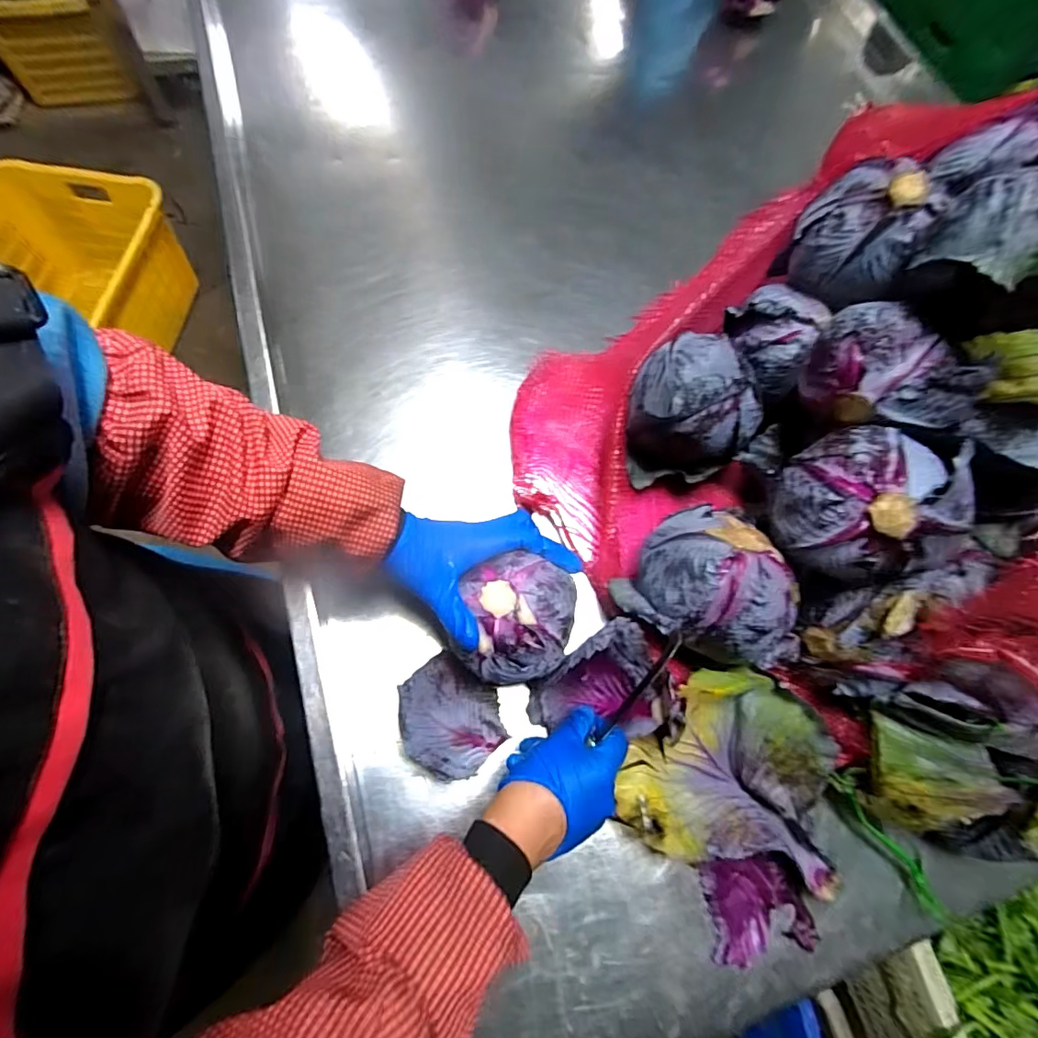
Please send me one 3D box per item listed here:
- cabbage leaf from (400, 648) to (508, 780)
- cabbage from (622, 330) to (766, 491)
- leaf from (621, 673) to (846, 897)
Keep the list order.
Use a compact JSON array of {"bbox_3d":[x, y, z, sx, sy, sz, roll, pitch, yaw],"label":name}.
[{"bbox_3d":[-0.061,0.171,0.449,0.080,0.029,0.094,-40,76,-15],"label":"cabbage leaf"},{"bbox_3d":[0.156,-0.095,0.503,0.108,0.118,0.114,2,69,-5],"label":"cabbage"},{"bbox_3d":[0.173,0.203,0.428,0.178,0.066,0.150,14,68,-1],"label":"leaf"}]

